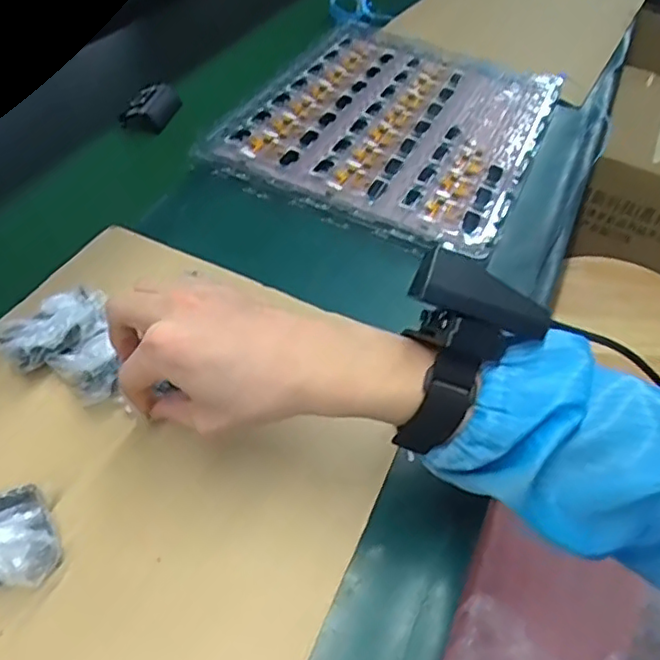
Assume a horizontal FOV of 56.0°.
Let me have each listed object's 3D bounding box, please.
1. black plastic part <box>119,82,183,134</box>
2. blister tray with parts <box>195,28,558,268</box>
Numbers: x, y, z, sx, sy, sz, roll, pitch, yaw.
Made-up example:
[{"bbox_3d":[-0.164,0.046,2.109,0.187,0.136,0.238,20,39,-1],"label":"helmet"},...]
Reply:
[{"bbox_3d":[-0.192,-0.238,0.666,0.042,0.026,0.058,17,48,9],"label":"black plastic part"},{"bbox_3d":[0.075,-0.232,0.665,0.293,0.040,0.357,21,49,13],"label":"blister tray with parts"}]

